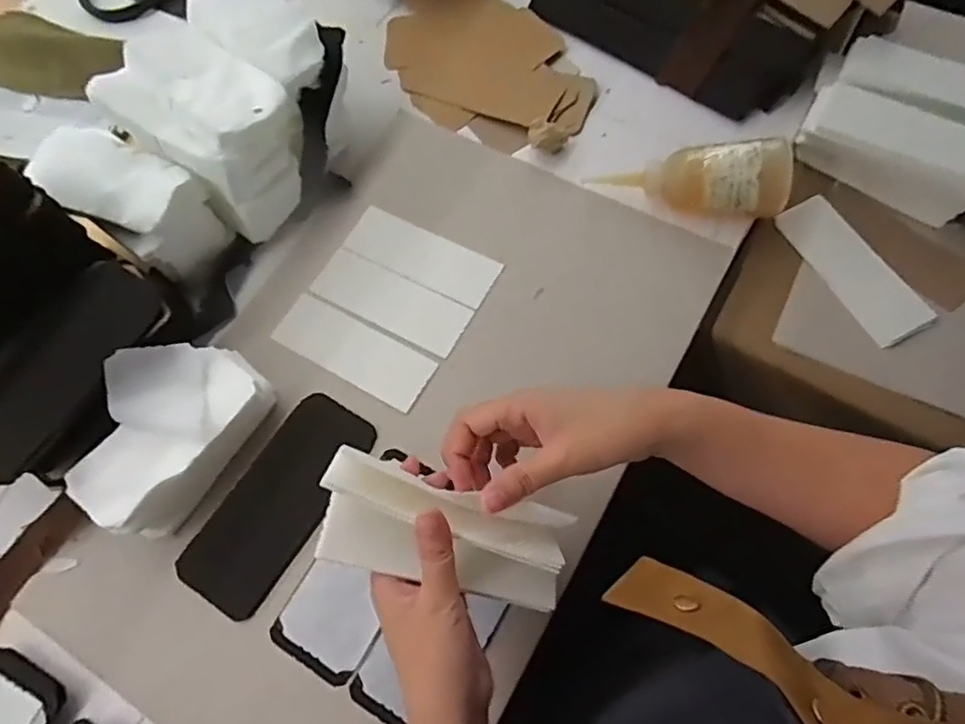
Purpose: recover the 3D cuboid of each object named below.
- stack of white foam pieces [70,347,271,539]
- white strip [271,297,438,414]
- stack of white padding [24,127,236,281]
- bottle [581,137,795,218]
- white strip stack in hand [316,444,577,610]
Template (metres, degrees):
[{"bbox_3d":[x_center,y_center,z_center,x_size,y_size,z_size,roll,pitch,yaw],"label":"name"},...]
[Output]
[{"bbox_3d":[-0.249,0.056,0.485,0.105,0.062,0.155,30,72,13],"label":"stack of white foam pieces"},{"bbox_3d":[-0.114,-0.010,0.540,0.144,0.005,0.052,27,72,14],"label":"white strip"},{"bbox_3d":[-0.308,-0.139,0.547,0.134,0.099,0.080,29,72,13],"label":"stack of white padding"},{"bbox_3d":[0.184,-0.162,0.550,0.169,0.059,0.054,7,70,24],"label":"bottle"},{"bbox_3d":[-0.022,0.100,0.360,0.145,0.043,0.063,17,72,-3],"label":"white strip stack in hand"}]

